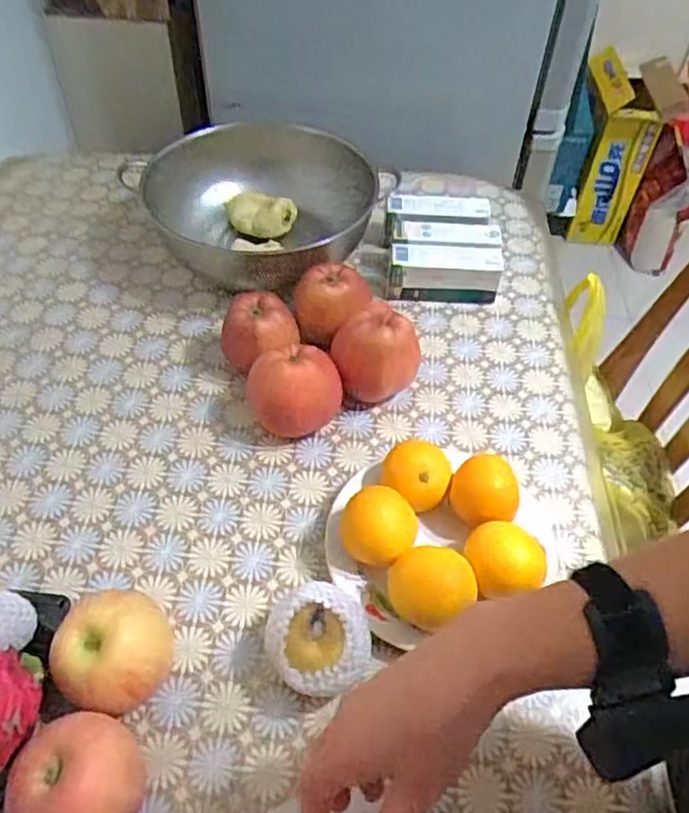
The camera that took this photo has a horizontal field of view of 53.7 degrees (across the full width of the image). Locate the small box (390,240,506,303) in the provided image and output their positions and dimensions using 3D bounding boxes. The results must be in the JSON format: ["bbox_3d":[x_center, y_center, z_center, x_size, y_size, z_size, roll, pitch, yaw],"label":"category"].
[{"bbox_3d":[0.120,-0.159,0.814,0.128,0.062,0.041,3,51,0],"label":"small box"}]

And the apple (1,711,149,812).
[{"bbox_3d":[-0.176,0.257,0.455,0.082,0.072,0.078,1,51,-1],"label":"apple"}]

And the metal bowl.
[{"bbox_3d":[-0.093,-0.233,0.841,0.286,0.117,0.286,1,51,-1],"label":"metal bowl"}]

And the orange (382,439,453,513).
[{"bbox_3d":[0.064,0.065,0.625,0.062,0.072,0.056,14,52,9],"label":"orange"}]

